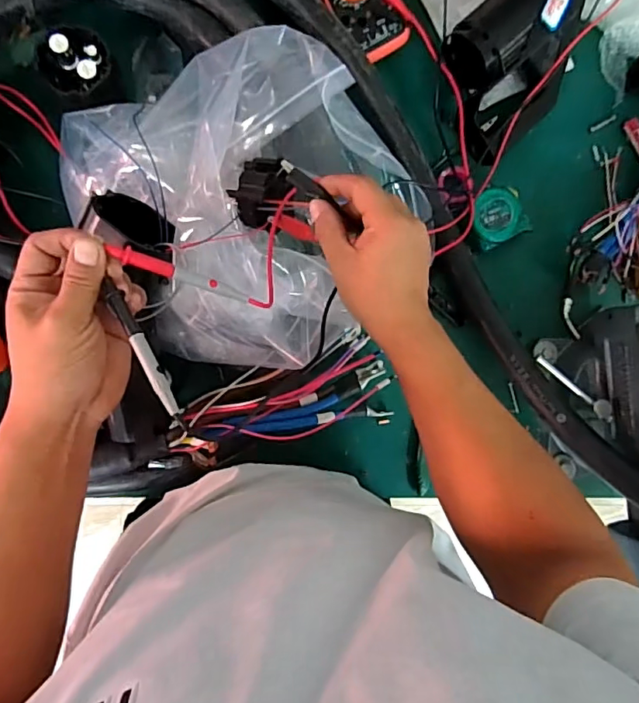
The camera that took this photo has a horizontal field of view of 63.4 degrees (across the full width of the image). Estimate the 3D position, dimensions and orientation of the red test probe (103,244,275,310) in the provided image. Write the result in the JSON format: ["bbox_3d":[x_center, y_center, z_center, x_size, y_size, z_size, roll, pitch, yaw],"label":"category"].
[{"bbox_3d":[-0.087,-0.049,0.357,0.111,0.007,0.011,18,85,-23],"label":"red test probe"}]

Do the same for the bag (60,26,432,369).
[{"bbox_3d":[-0.051,-0.135,0.476,0.333,0.119,0.275,-17,89,-8],"label":"bag"}]

